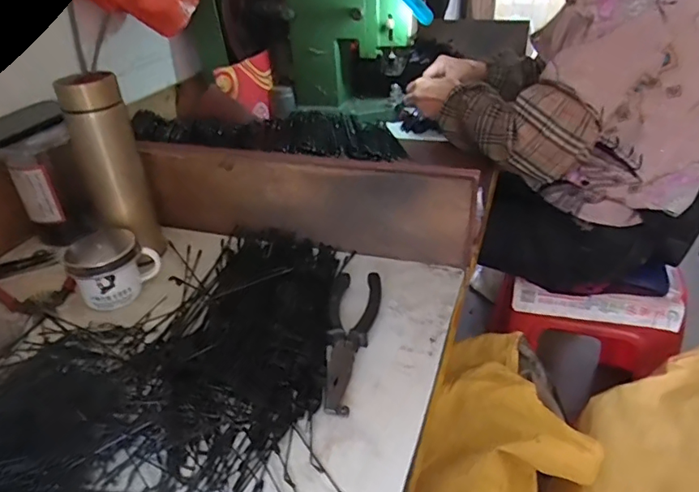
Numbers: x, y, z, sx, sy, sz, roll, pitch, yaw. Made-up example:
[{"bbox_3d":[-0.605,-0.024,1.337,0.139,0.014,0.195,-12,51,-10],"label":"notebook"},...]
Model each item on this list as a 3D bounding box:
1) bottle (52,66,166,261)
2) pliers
[{"bbox_3d":[-0.276,-0.095,0.605,0.065,0.201,0.079,-15,34,-18],"label":"bottle"},{"bbox_3d":[-0.005,0.085,0.502,0.050,0.012,0.179,5,32,12],"label":"pliers"}]

